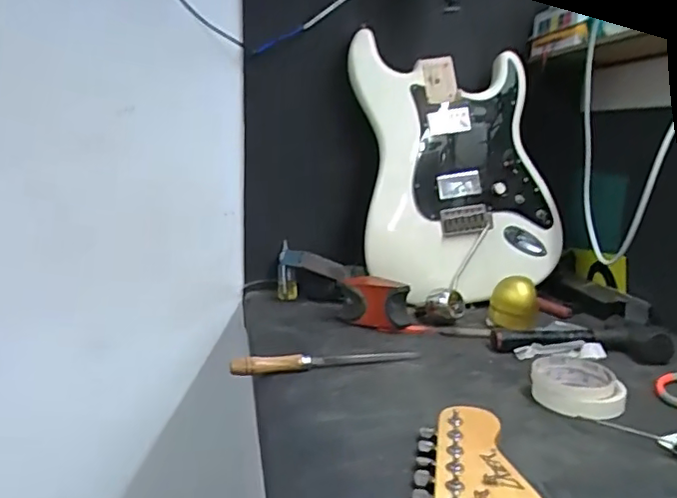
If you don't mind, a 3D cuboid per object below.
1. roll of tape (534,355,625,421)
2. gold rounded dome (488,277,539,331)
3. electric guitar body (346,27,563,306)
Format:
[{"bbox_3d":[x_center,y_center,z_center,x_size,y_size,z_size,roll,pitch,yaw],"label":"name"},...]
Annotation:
[{"bbox_3d":[0.258,0.149,0.624,0.092,0.032,0.103,6,13,25],"label":"roll of tape"},{"bbox_3d":[0.255,0.078,0.840,0.064,0.071,0.055,5,13,20],"label":"gold rounded dome"},{"bbox_3d":[0.189,-0.133,0.934,0.308,0.422,0.059,-6,-1,-3],"label":"electric guitar body"}]

